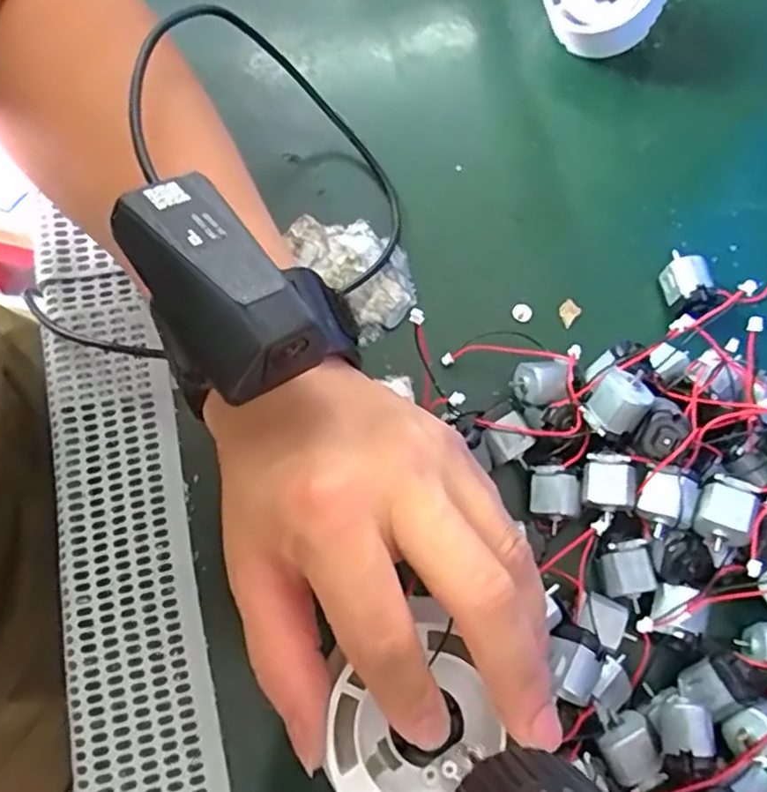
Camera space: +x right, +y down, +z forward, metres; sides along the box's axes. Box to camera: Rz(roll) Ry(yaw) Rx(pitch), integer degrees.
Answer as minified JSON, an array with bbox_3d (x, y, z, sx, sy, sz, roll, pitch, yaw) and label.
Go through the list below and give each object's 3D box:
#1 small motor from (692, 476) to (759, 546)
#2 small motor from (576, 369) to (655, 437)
[{"bbox_3d":[0.124,0.042,0.246,0.018,0.013,0.023,17,71,1],"label":"small motor"},{"bbox_3d":[0.087,0.003,0.252,0.020,0.023,0.014,47,42,12],"label":"small motor"}]

